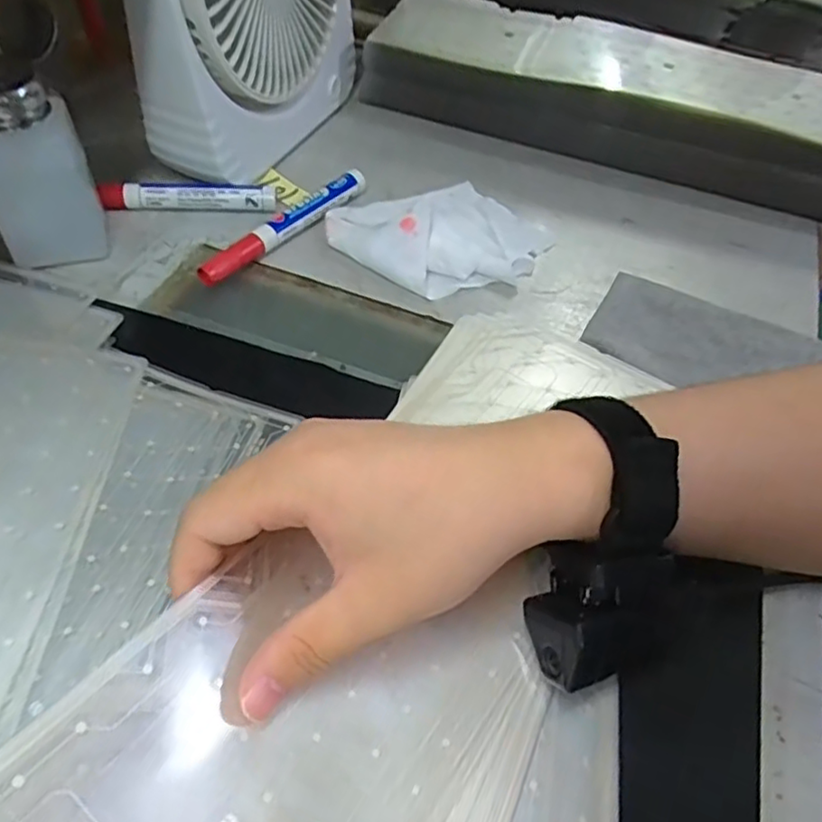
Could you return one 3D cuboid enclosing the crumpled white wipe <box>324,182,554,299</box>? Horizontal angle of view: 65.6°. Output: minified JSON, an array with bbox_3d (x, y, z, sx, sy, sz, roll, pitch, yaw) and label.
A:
[{"bbox_3d":[0.022,-0.121,0.420,0.121,0.022,0.112,34,55,20],"label":"crumpled white wipe"}]

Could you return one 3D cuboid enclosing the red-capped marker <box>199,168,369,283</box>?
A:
[{"bbox_3d":[-0.079,-0.120,0.411,0.017,0.018,0.139,36,55,22],"label":"red-capped marker"}]

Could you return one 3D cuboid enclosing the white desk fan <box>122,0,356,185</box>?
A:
[{"bbox_3d":[-0.106,-0.275,0.424,0.067,0.198,0.191,19,51,10],"label":"white desk fan"}]

